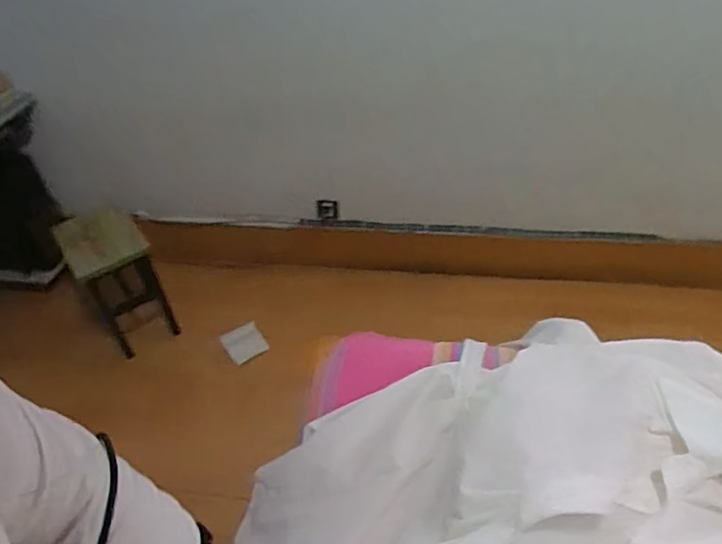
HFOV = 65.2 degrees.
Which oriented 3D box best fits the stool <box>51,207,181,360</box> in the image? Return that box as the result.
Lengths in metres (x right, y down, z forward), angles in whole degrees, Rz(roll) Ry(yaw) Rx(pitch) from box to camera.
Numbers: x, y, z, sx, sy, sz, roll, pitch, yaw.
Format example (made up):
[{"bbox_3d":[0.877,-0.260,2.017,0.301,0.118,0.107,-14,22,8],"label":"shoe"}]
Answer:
[{"bbox_3d":[-0.739,0.031,1.740,0.215,0.400,0.324,-27,46,-22],"label":"stool"}]

